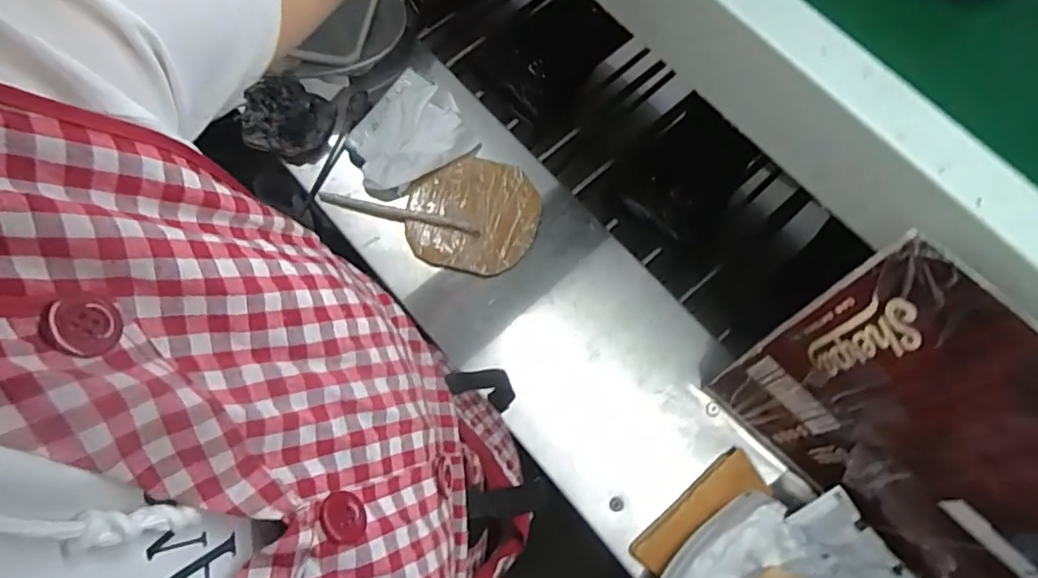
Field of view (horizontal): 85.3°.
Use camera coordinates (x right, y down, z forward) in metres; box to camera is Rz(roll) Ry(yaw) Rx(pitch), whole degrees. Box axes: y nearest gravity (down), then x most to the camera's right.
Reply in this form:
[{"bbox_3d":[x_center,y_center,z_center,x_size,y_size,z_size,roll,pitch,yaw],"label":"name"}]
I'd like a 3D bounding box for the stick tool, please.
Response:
[{"bbox_3d":[-0.141,-0.090,0.667,0.195,0.016,0.015,13,74,4],"label":"stick tool"}]

